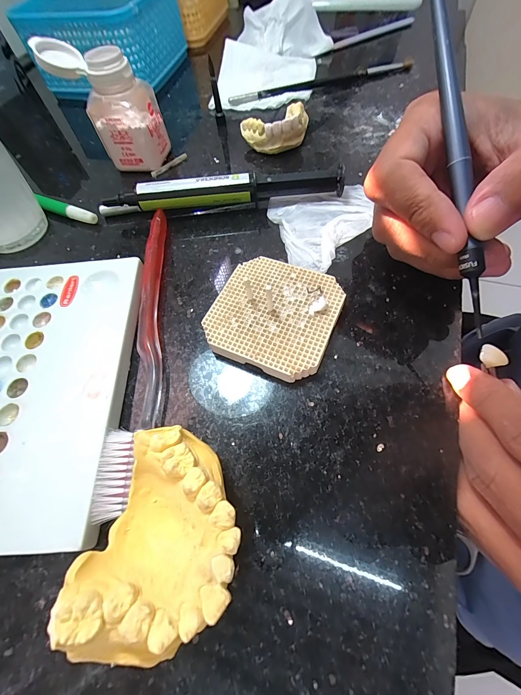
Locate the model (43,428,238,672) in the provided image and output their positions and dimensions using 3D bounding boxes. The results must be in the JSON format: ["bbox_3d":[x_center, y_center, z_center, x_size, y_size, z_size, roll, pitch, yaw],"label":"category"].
[{"bbox_3d":[-0.031,0.067,0.107,0.051,0.036,0.066,16,64,12],"label":"model"}]

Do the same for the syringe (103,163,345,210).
[{"bbox_3d":[-0.025,-0.107,0.208,0.162,0.022,0.011,-5,61,2],"label":"syringe"}]

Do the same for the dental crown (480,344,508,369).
[{"bbox_3d":[0.096,0.003,0.123,0.008,0.004,0.010,-14,62,-4],"label":"dental crown"}]

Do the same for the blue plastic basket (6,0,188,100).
[{"bbox_3d":[-0.164,-0.337,0.321,0.126,0.074,0.133,11,63,9],"label":"blue plastic basket"}]

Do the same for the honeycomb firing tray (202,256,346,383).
[{"bbox_3d":[0.007,-0.018,0.165,0.064,0.011,0.066,20,65,14],"label":"honeycomb firing tray"}]

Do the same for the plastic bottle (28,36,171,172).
[{"bbox_3d":[-0.115,-0.180,0.226,0.067,0.073,0.036,11,63,11],"label":"plastic bottle"}]

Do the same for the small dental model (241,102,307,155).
[{"bbox_3d":[0.014,-0.177,0.241,0.052,0.025,0.034,-20,62,-6],"label":"small dental model"}]

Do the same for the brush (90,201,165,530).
[{"bbox_3d":[-0.061,-0.010,0.166,0.019,0.012,0.181,-3,61,3],"label":"brush"}]

